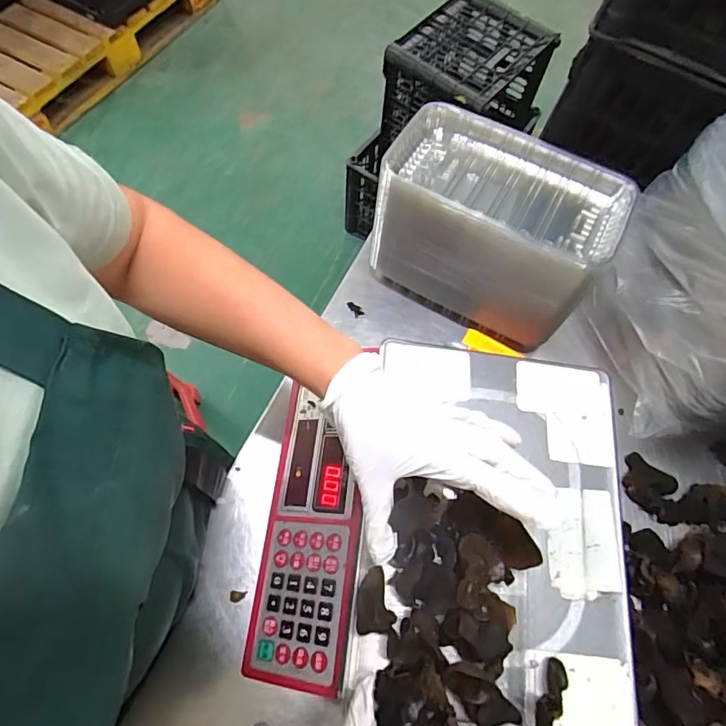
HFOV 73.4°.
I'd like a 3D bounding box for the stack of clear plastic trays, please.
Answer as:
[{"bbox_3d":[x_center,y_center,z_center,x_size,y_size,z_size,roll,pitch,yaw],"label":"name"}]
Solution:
[{"bbox_3d":[0.141,-0.148,0.559,0.233,0.165,0.142,26,67,8],"label":"stack of clear plastic trays"}]

